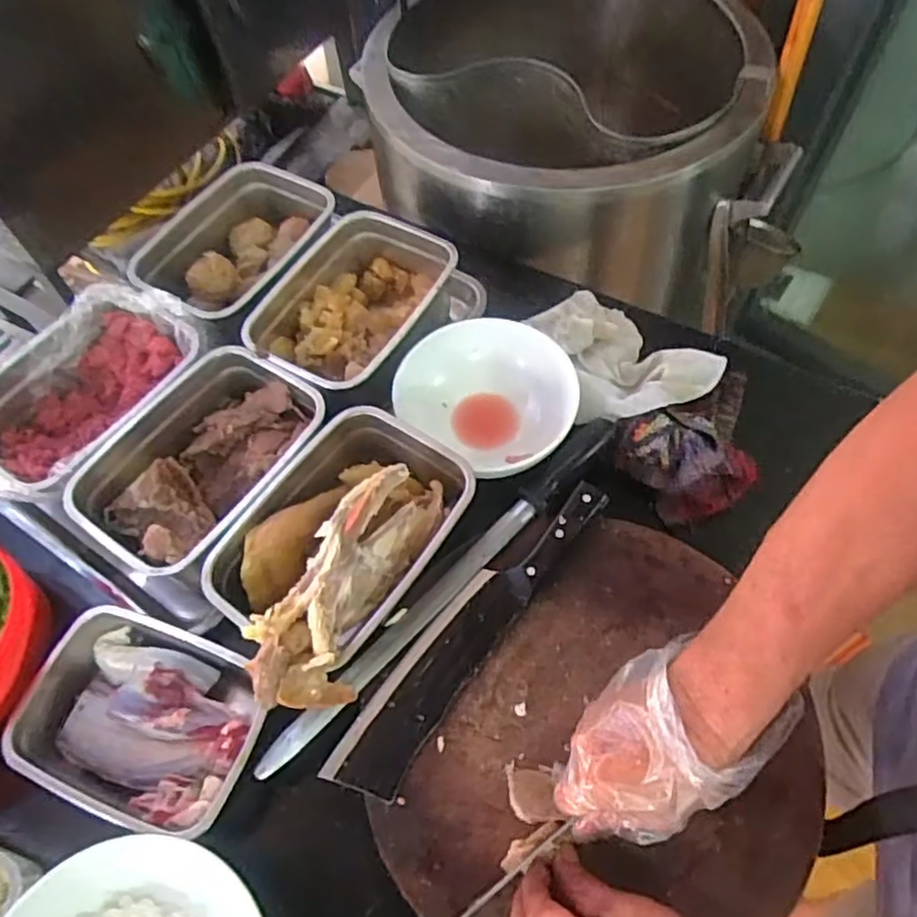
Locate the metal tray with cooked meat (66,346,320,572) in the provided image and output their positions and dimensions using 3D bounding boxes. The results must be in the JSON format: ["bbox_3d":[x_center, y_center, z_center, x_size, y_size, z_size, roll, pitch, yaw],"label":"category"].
[{"bbox_3d":[-0.227,0.006,0.615,0.152,0.066,0.214,33,68,20],"label":"metal tray with cooked meat"}]

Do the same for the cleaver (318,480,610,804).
[{"bbox_3d":[0.012,0.132,0.540,0.055,0.026,0.301,33,67,20],"label":"cleaver"}]

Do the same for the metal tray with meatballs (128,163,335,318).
[{"bbox_3d":[-0.246,-0.231,0.751,0.161,0.065,0.217,25,65,17],"label":"metal tray with meatballs"}]

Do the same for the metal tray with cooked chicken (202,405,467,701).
[{"bbox_3d":[-0.102,0.074,0.554,0.152,0.101,0.242,26,65,17],"label":"metal tray with cooked chicken"}]

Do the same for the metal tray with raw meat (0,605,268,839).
[{"bbox_3d":[-0.246,0.207,0.536,0.190,0.058,0.135,17,63,13],"label":"metal tray with raw meat"}]

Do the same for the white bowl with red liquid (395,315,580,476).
[{"bbox_3d":[0.031,-0.056,0.664,0.172,0.076,0.144,40,70,22],"label":"white bowl with red liquid"}]

